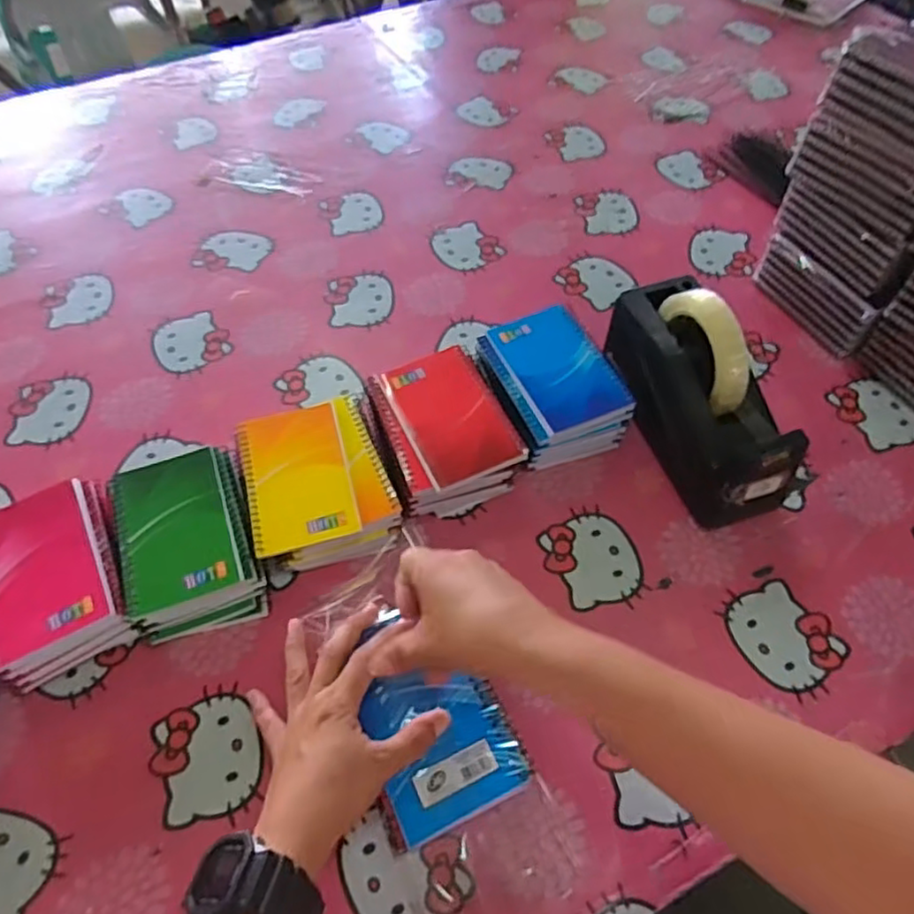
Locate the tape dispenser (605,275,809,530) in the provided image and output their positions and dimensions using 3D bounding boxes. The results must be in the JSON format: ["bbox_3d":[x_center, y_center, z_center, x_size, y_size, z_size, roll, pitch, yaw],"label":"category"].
[{"bbox_3d":[0.206,-0.059,0.562,0.081,0.126,0.200,-17,57,-10],"label":"tape dispenser"}]

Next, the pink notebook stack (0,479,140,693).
[{"bbox_3d":[-0.306,0.095,0.511,0.098,0.046,0.141,-23,58,-14],"label":"pink notebook stack"}]

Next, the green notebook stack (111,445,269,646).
[{"bbox_3d":[-0.211,0.066,0.529,0.096,0.051,0.132,-18,57,-11],"label":"green notebook stack"}]

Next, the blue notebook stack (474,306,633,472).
[{"bbox_3d":[0.085,-0.063,0.609,0.098,0.055,0.135,-21,58,-13],"label":"blue notebook stack"}]

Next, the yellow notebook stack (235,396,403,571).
[{"bbox_3d":[-0.113,0.025,0.557,0.109,0.045,0.137,-15,57,-9],"label":"yellow notebook stack"}]

